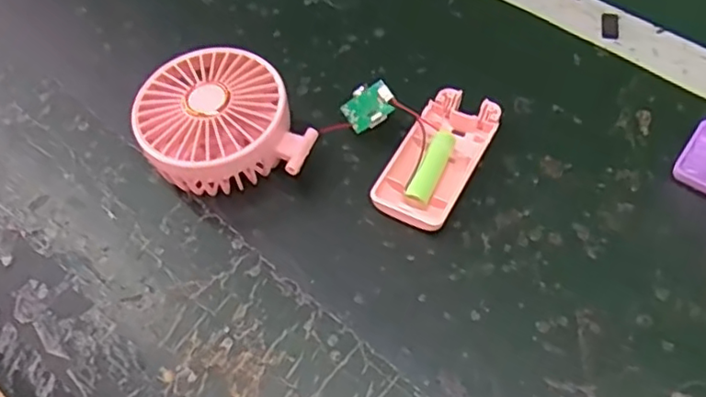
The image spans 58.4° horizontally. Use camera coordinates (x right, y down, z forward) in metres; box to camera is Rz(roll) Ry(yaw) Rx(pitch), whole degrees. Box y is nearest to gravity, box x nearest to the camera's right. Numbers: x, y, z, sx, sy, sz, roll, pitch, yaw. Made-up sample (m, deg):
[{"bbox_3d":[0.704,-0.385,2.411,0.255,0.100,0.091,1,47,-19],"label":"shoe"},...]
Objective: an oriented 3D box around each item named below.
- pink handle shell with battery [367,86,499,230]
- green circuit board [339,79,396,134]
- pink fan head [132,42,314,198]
[{"bbox_3d":[0.050,-0.023,0.373,0.045,0.013,0.094,25,62,19],"label":"pink handle shell with battery"},{"bbox_3d":[0.010,-0.056,0.380,0.031,0.005,0.024,-38,83,2],"label":"green circuit board"},{"bbox_3d":[-0.076,-0.045,0.377,0.093,0.043,0.081,-10,57,-2],"label":"pink fan head"}]

